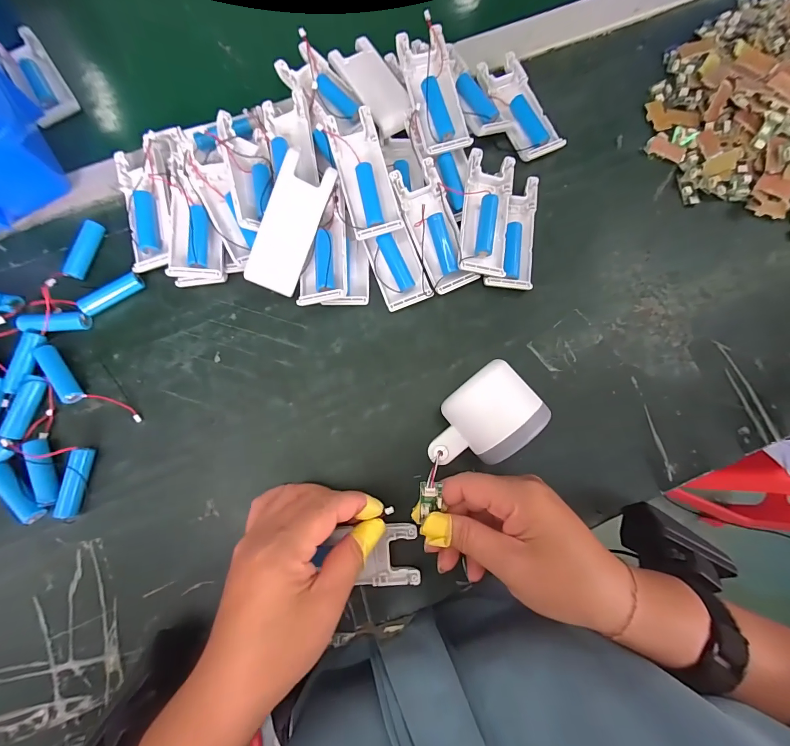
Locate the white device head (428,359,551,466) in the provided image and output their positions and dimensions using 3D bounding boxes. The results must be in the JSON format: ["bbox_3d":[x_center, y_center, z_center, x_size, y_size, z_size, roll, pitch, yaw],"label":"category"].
[{"bbox_3d":[0.059,0.036,0.258,0.079,0.059,0.055,-38,83,-7],"label":"white device head"}]

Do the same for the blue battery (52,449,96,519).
[{"bbox_3d":[-0.238,0.081,0.266,0.014,0.013,0.048,2,80,-1],"label":"blue battery"}]

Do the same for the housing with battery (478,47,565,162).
[{"bbox_3d":[0.116,-0.247,0.333,0.043,0.012,0.103,-26,82,-5],"label":"housing with battery"}]

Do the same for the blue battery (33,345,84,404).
[{"bbox_3d":[-0.264,0.001,0.281,0.011,0.013,0.054,-37,83,-7],"label":"blue battery"}]

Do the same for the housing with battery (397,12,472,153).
[{"bbox_3d":[0.031,-0.236,0.298,0.042,0.020,0.103,-16,87,2],"label":"housing with battery"}]

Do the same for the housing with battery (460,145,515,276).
[{"bbox_3d":[0.077,-0.132,0.302,0.041,0.022,0.102,6,80,0],"label":"housing with battery"}]

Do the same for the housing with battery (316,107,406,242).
[{"bbox_3d":[-0.026,-0.158,0.291,0.040,0.019,0.101,-17,81,-4],"label":"housing with battery"}]

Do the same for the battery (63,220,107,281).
[{"bbox_3d":[-0.264,-0.105,0.303,0.010,0.015,0.051,14,80,1],"label":"battery"}]

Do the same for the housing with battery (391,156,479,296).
[{"bbox_3d":[0.033,-0.121,0.300,0.040,0.020,0.104,-24,92,3],"label":"housing with battery"}]

